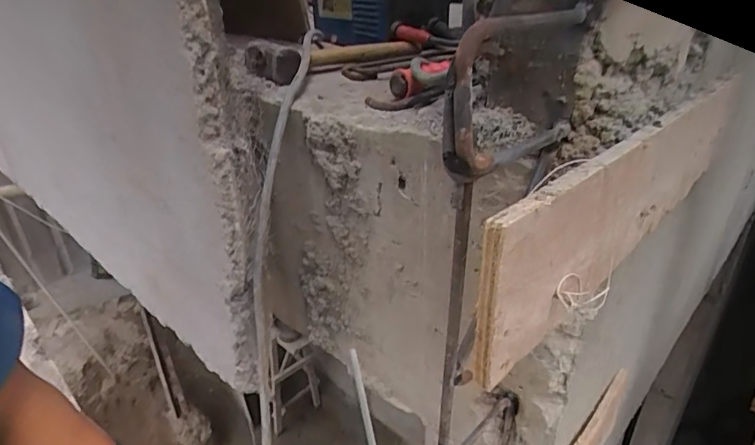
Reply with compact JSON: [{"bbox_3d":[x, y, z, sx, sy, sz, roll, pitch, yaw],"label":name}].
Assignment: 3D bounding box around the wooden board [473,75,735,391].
[{"bbox_3d":[0.213,-0.031,0.386,0.435,0.100,0.015,-26,37,-38],"label":"wooden board"}]

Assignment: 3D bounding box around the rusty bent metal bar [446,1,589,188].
[{"bbox_3d":[0.096,-0.087,0.317,0.018,0.095,0.177,20,35,34],"label":"rusty bent metal bar"}]

